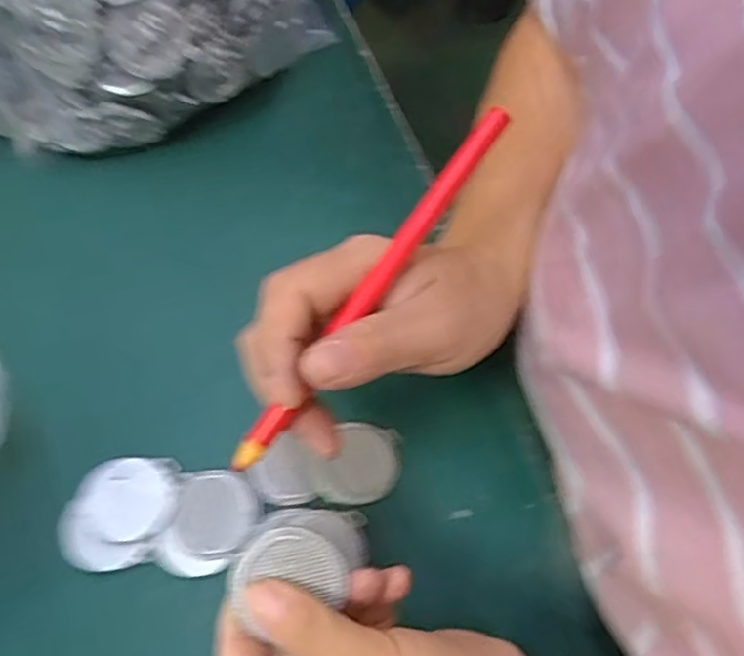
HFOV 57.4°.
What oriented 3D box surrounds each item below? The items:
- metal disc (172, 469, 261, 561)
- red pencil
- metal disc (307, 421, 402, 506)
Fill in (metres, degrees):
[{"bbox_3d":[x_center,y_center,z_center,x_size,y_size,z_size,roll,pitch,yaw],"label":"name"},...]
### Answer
[{"bbox_3d":[-0.075,0.089,0.327,0.039,0.004,0.040,1,67,-2],"label":"metal disc"},{"bbox_3d":[-0.001,-0.013,0.247,0.009,0.008,0.155,37,90,13],"label":"red pencil"},{"bbox_3d":[-0.009,0.068,0.340,0.044,0.006,0.039,7,67,1],"label":"metal disc"}]

